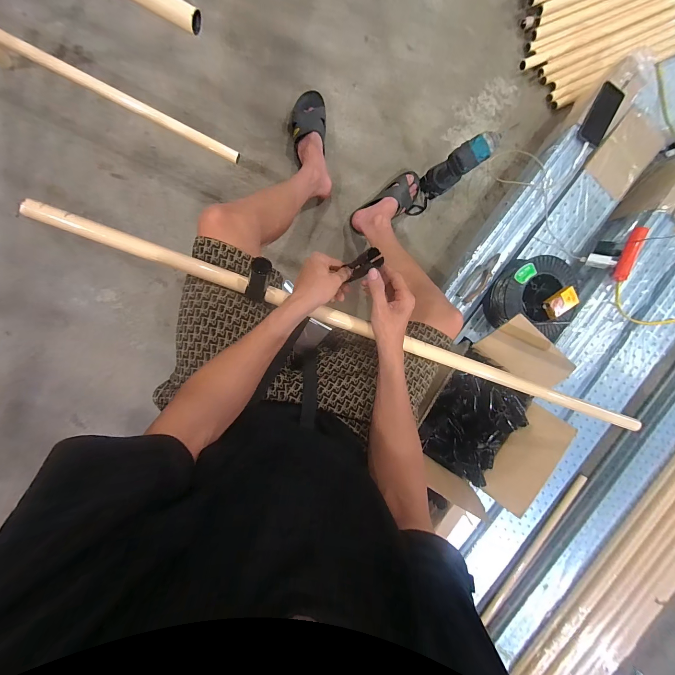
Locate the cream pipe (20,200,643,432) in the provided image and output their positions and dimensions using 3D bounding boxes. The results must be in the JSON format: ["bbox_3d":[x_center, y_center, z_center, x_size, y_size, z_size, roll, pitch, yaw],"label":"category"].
[{"bbox_3d":[0.096,0.001,0.535,1.143,0.031,0.030,19,94,-11],"label":"cream pipe"}]

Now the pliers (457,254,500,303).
[{"bbox_3d":[0.411,-0.170,0.844,0.060,0.010,0.160,37,91,-13],"label":"pliers"}]

